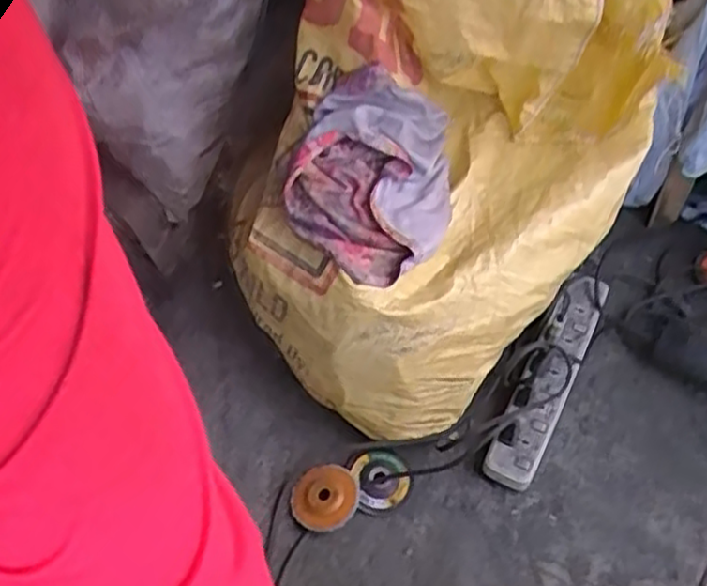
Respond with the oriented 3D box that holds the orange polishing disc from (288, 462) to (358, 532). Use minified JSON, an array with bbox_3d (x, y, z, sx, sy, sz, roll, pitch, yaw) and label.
[{"bbox_3d":[-0.036,0.254,0.935,0.081,0.015,0.083,0,55,0],"label":"orange polishing disc"}]

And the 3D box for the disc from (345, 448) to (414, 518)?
[{"bbox_3d":[0.035,0.235,0.945,0.073,0.017,0.085,-15,60,-6],"label":"disc"}]

